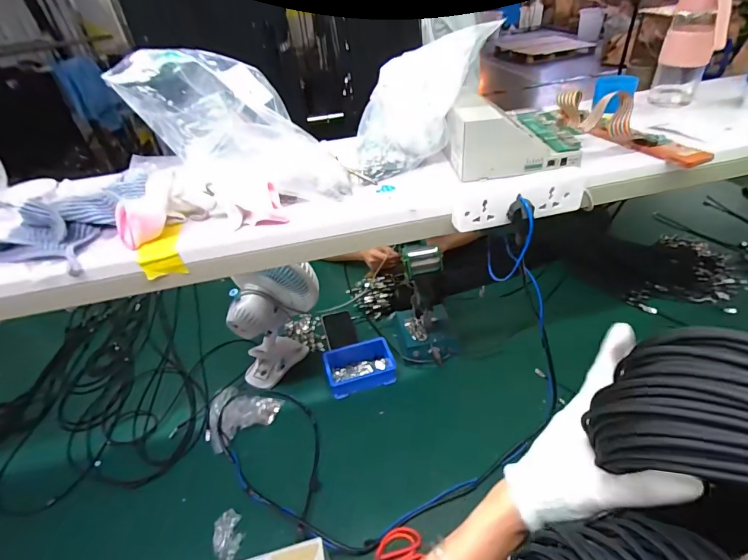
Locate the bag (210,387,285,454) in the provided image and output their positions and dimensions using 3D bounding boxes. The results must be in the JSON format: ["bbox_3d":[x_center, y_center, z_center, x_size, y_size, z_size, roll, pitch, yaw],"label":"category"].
[{"bbox_3d":[-0.282,0.269,0.850,0.149,0.029,0.137,-21,41,-17],"label":"bag"}]

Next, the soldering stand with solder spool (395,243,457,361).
[{"bbox_3d":[0.114,0.040,0.913,0.144,0.242,0.222,-3,38,5],"label":"soldering stand with solder spool"}]

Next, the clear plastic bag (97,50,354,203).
[{"bbox_3d":[-0.168,-0.209,0.524,0.262,0.169,0.147,-3,38,4],"label":"clear plastic bag"}]

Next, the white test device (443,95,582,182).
[{"bbox_3d":[0.202,-0.219,0.566,0.193,0.078,0.153,-6,38,1],"label":"white test device"}]

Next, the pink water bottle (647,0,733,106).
[{"bbox_3d":[0.515,-0.377,0.649,0.071,0.168,0.069,13,42,23],"label":"pink water bottle"}]

